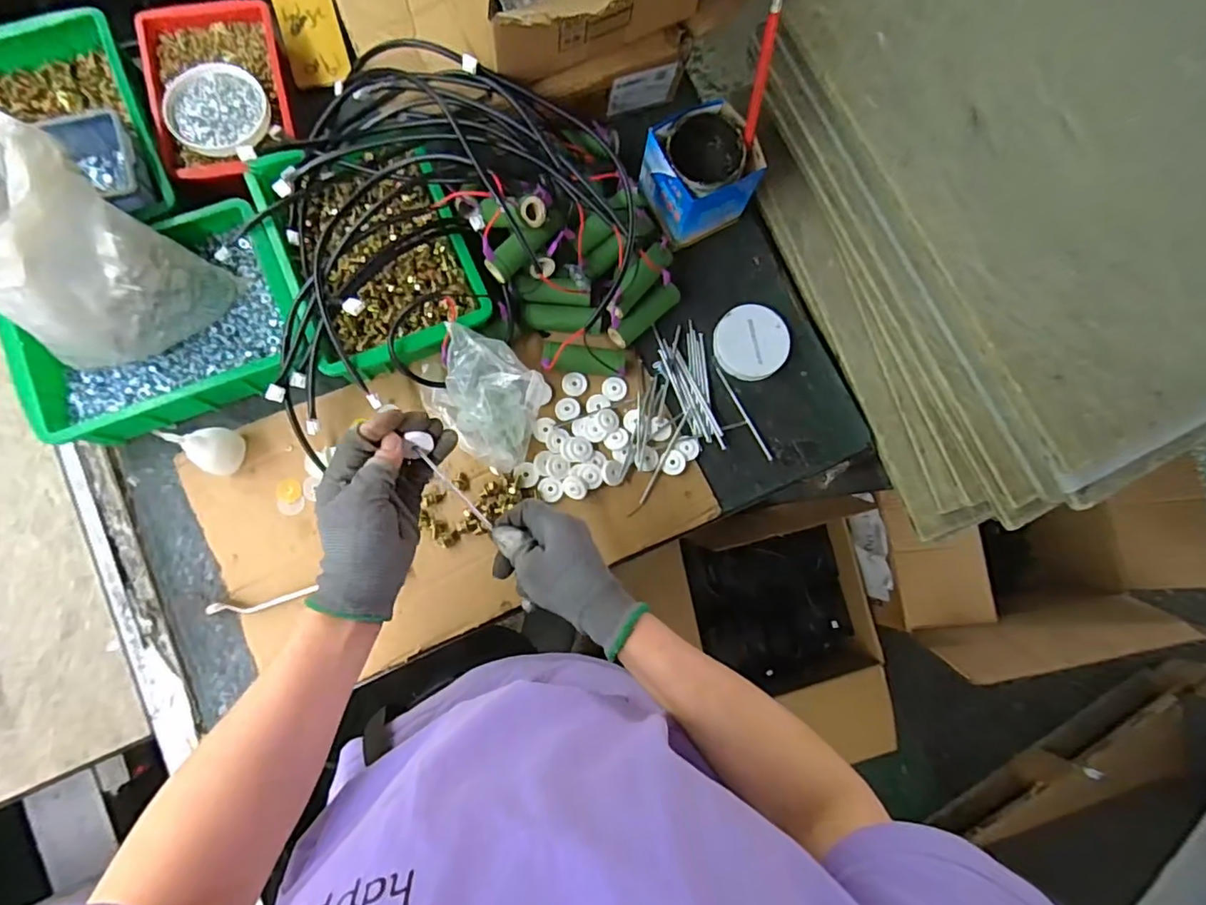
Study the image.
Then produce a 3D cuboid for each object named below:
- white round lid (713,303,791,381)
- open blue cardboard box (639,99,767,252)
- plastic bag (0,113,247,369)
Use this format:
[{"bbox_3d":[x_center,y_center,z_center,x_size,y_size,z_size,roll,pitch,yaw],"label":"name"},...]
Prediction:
[{"bbox_3d":[0.173,-0.128,0.650,0.081,0.013,0.085,-5,84,-6],"label":"white round lid"},{"bbox_3d":[0.105,-0.309,0.625,0.107,0.075,0.108,-26,87,-8],"label":"open blue cardboard box"},{"bbox_3d":[-0.459,-0.159,0.468,0.148,0.170,0.155,34,80,-1],"label":"plastic bag"}]

